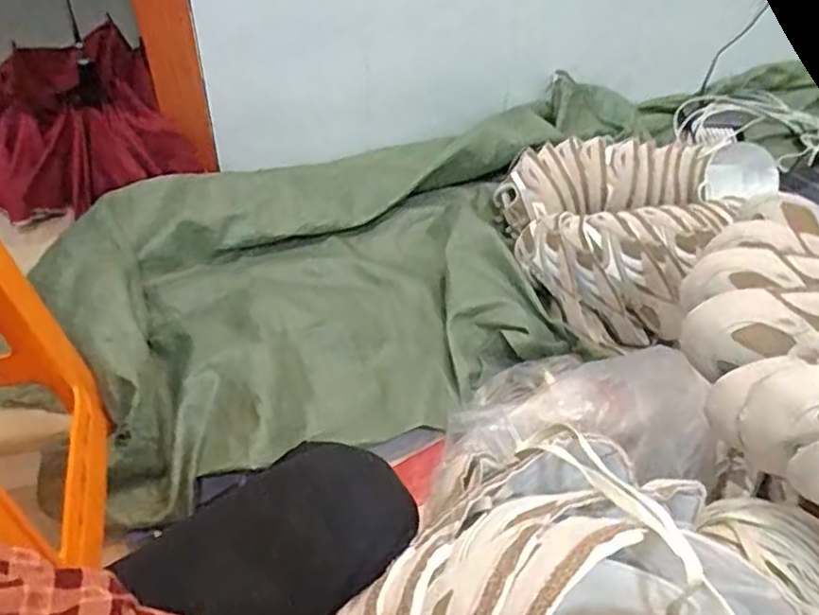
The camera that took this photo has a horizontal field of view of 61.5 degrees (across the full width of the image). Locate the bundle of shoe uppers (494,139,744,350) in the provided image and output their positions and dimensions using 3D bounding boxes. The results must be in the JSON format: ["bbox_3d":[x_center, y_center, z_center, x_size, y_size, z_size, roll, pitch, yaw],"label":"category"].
[{"bbox_3d":[0.346,-0.128,1.142,0.348,0.151,0.340,2,46,-2],"label":"bundle of shoe uppers"}]

